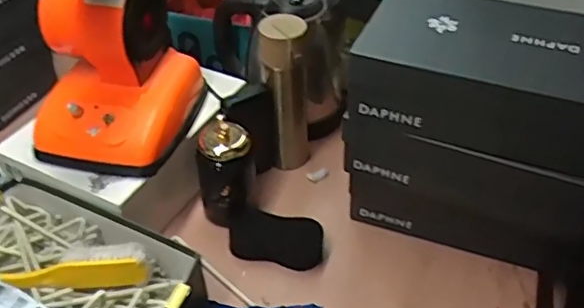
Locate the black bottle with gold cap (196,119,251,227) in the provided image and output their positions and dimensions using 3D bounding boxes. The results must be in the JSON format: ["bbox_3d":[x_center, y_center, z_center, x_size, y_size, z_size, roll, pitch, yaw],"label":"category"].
[{"bbox_3d":[-0.088,0.029,0.812,0.075,0.143,0.064,-7,43,-7],"label":"black bottle with gold cap"}]

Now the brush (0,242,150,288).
[{"bbox_3d":[-0.277,0.134,0.705,0.213,0.040,0.046,-6,43,-5],"label":"brush"}]

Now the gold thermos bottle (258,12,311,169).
[{"bbox_3d":[-0.009,-0.085,0.878,0.067,0.240,0.064,-1,43,0],"label":"gold thermos bottle"}]

